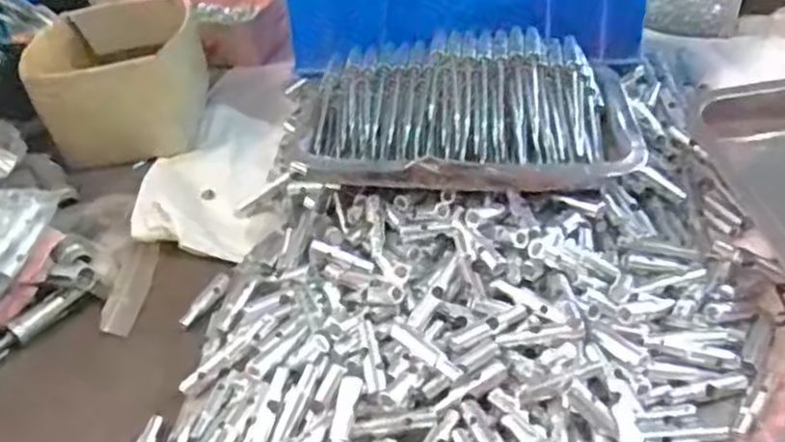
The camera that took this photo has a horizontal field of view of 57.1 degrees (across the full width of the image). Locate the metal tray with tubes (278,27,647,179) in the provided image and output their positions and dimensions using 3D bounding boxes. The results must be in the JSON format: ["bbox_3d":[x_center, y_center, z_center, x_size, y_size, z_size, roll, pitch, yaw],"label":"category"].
[{"bbox_3d":[0.055,-0.081,0.559,0.251,0.064,0.156,1,39,8],"label":"metal tray with tubes"}]

